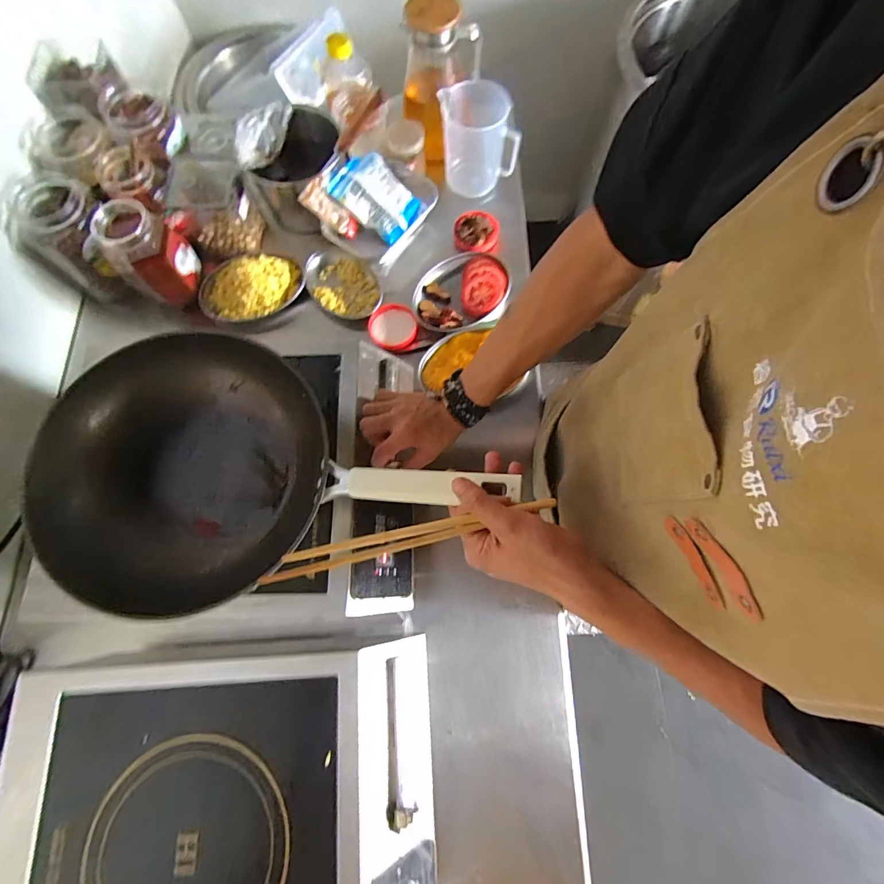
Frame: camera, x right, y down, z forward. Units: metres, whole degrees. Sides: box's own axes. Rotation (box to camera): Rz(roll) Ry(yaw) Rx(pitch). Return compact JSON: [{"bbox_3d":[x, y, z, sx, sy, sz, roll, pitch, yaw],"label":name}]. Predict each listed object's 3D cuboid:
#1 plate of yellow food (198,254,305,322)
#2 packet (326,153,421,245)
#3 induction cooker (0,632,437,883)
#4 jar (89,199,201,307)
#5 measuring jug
[{"bbox_3d":[-0.336,-0.276,0.731,0.177,0.048,0.128,-18,74,-4],"label":"plate of yellow food"},{"bbox_3d":[-0.117,-0.433,0.751,0.143,0.035,0.105,40,97,-25],"label":"packet"},{"bbox_3d":[-0.235,0.415,0.463,0.451,0.118,0.361,-4,73,0],"label":"induction cooker"},{"bbox_3d":[-0.466,-0.301,0.684,0.109,0.135,0.093,-42,77,-11],"label":"jar"},{"bbox_3d":[0.065,-0.549,0.779,0.130,0.154,0.117,-3,73,0],"label":"measuring jug"}]

